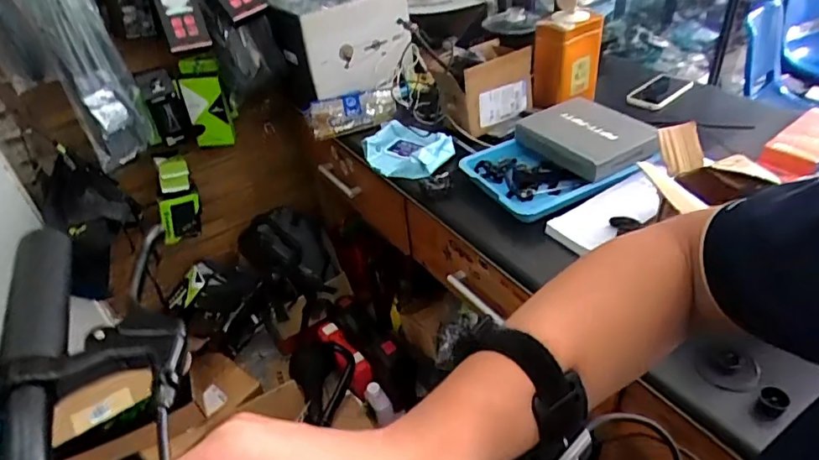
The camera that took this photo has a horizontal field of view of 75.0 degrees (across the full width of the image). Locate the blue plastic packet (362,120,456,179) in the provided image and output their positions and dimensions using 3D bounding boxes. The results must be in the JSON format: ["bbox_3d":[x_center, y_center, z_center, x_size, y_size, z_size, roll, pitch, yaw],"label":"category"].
[{"bbox_3d":[-0.002,-0.164,1.087,0.174,0.042,0.138,15,43,27],"label":"blue plastic packet"}]

